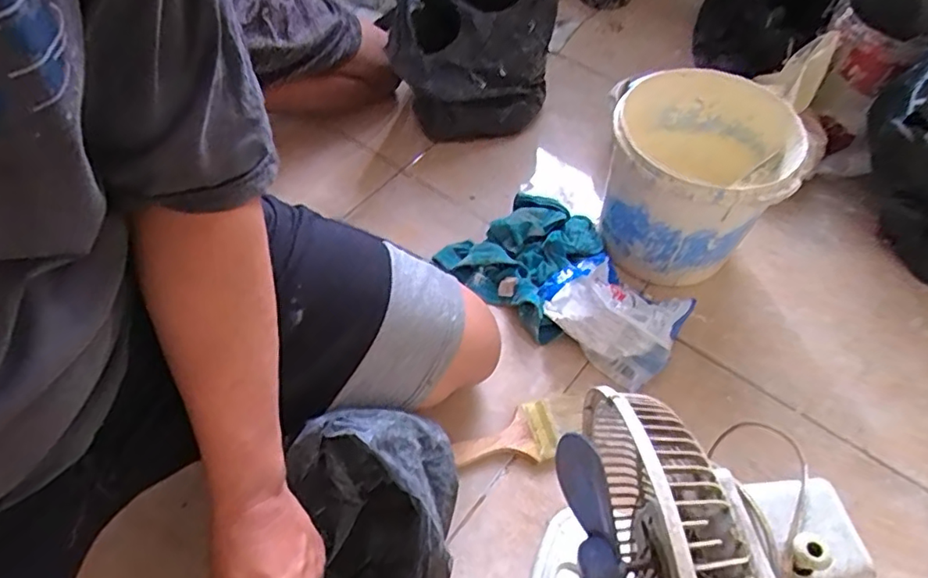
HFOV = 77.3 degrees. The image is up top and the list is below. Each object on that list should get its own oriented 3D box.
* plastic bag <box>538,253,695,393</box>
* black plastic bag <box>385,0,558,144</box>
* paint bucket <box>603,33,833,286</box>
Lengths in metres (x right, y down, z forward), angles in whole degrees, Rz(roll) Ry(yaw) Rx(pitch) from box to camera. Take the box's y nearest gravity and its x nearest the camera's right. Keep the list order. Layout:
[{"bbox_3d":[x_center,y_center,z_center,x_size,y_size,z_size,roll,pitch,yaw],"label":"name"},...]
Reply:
[{"bbox_3d":[0.181,0.019,0.682,0.154,0.113,0.128,25,58,16],"label":"plastic bag"},{"bbox_3d":[0.017,-0.355,0.847,0.216,0.281,0.195,6,55,4],"label":"black plastic bag"},{"bbox_3d":[0.284,-0.142,0.746,0.204,0.204,0.235,23,58,15],"label":"paint bucket"}]

